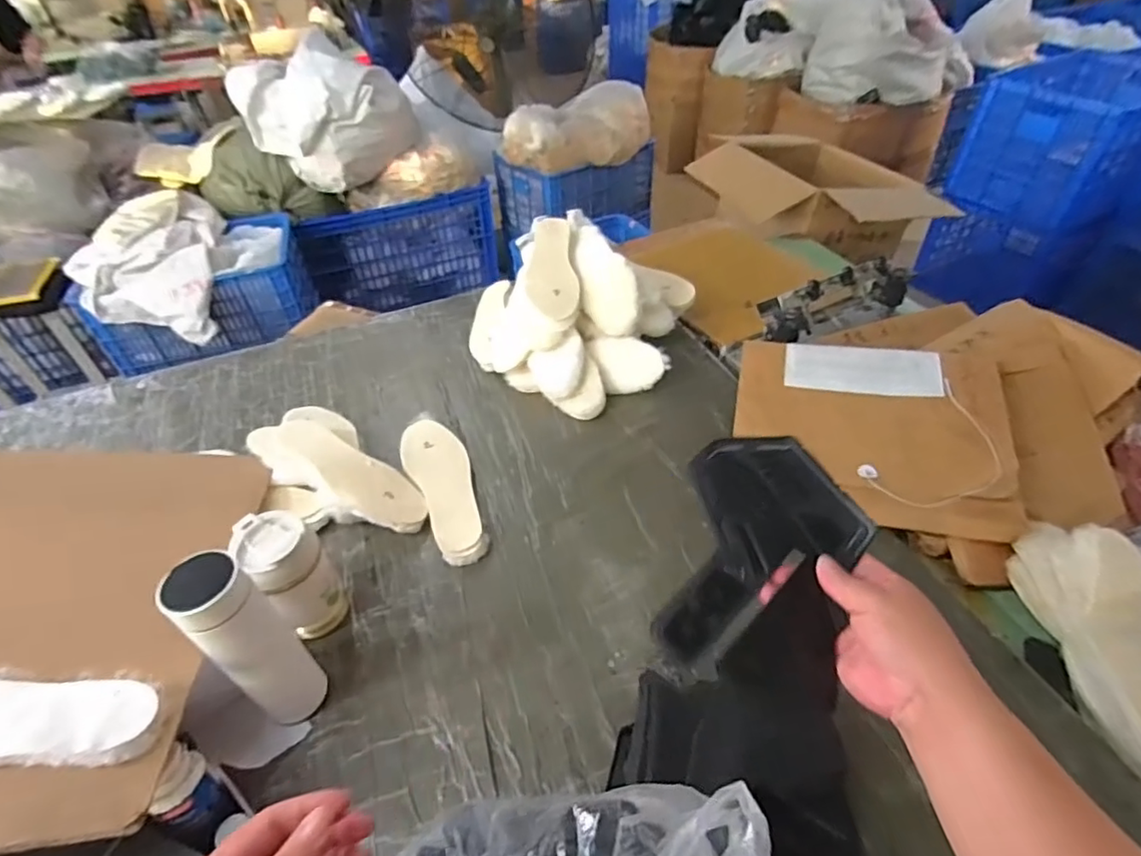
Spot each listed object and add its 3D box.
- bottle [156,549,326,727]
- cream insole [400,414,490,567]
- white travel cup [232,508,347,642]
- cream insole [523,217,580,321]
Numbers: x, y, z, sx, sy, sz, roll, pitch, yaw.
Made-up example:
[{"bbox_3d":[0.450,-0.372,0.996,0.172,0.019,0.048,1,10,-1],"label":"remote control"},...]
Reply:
[{"bbox_3d":[-0.305,0.217,0.570,0.068,0.234,0.065,25,50,27],"label":"bottle"},{"bbox_3d":[-0.186,0.078,0.846,0.086,0.031,0.279,-16,45,-13],"label":"cream insole"},{"bbox_3d":[-0.317,0.174,0.674,0.076,0.162,0.078,-2,44,2],"label":"white travel cup"},{"bbox_3d":[-0.034,-0.275,0.997,0.085,0.013,0.223,-5,61,-1],"label":"cream insole"}]

